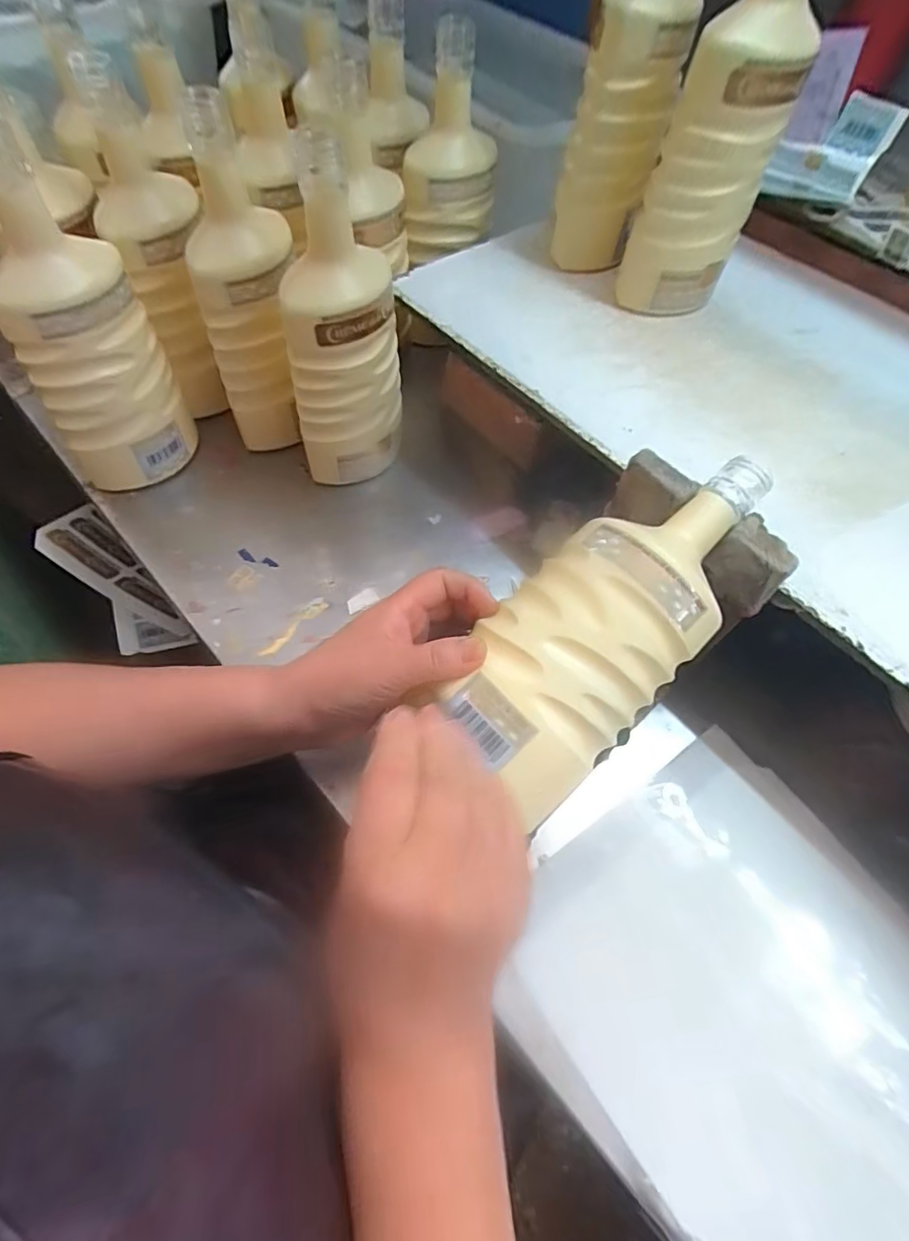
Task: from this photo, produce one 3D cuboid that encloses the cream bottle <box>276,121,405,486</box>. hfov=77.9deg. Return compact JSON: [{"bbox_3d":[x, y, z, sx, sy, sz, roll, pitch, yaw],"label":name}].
[{"bbox_3d":[-0.085,-0.214,0.432,0.077,0.253,0.068,1,64,-2],"label":"cream bottle"}]

